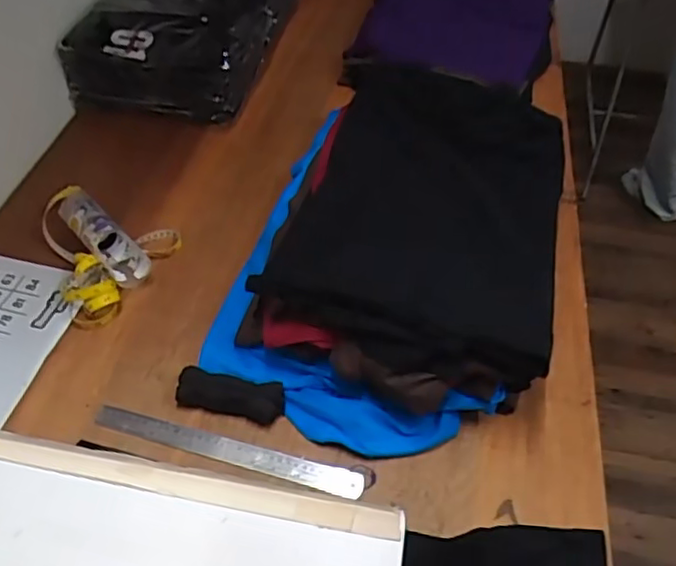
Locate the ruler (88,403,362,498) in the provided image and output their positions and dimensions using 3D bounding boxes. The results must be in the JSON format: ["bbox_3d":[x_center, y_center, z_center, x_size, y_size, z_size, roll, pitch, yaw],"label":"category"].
[{"bbox_3d":[-0.129,0.194,0.742,0.321,0.007,0.032,13,57,9],"label":"ruler"}]

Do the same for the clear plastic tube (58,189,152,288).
[{"bbox_3d":[-0.345,-0.067,0.925,0.067,0.061,0.203,-32,57,-27],"label":"clear plastic tube"}]

